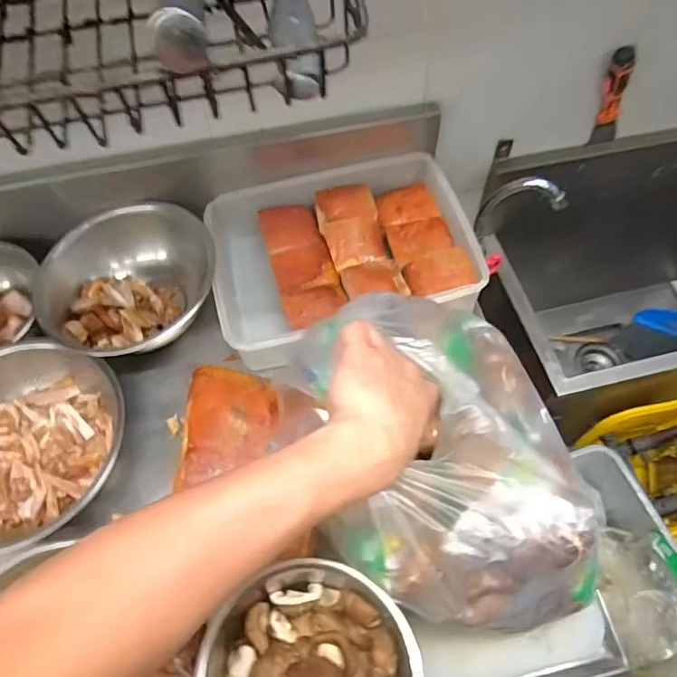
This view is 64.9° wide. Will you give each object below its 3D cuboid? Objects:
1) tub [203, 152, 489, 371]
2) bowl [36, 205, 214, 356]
[{"bbox_3d":[0.001,-0.118,0.747,0.340,0.085,0.252,-16,62,-6],"label":"tub"},{"bbox_3d":[-0.279,-0.072,0.718,0.227,0.121,0.180,-28,64,-12],"label":"bowl"}]

